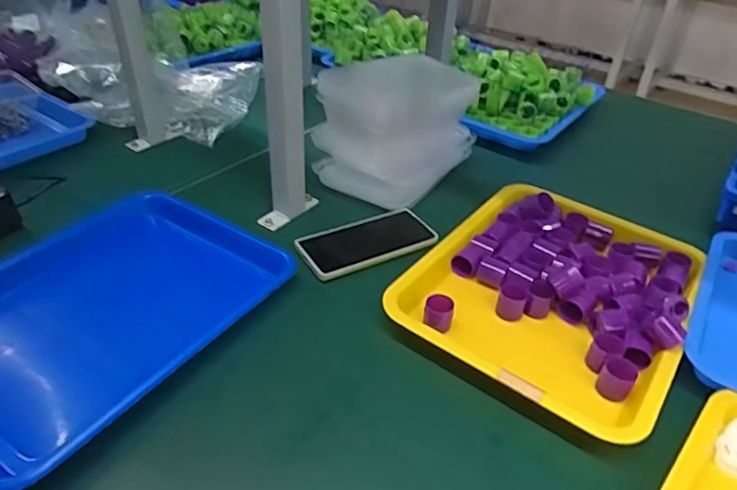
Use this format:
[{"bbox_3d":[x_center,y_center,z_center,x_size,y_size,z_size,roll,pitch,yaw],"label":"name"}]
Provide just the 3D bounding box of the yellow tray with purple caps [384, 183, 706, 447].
[{"bbox_3d":[0.196,0.043,0.585,0.257,0.039,0.314,25,43,26],"label":"yellow tray with purple caps"}]

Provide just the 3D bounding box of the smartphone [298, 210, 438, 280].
[{"bbox_3d":[-0.003,-0.004,0.655,0.165,0.013,0.079,-14,41,-24],"label":"smartphone"}]

